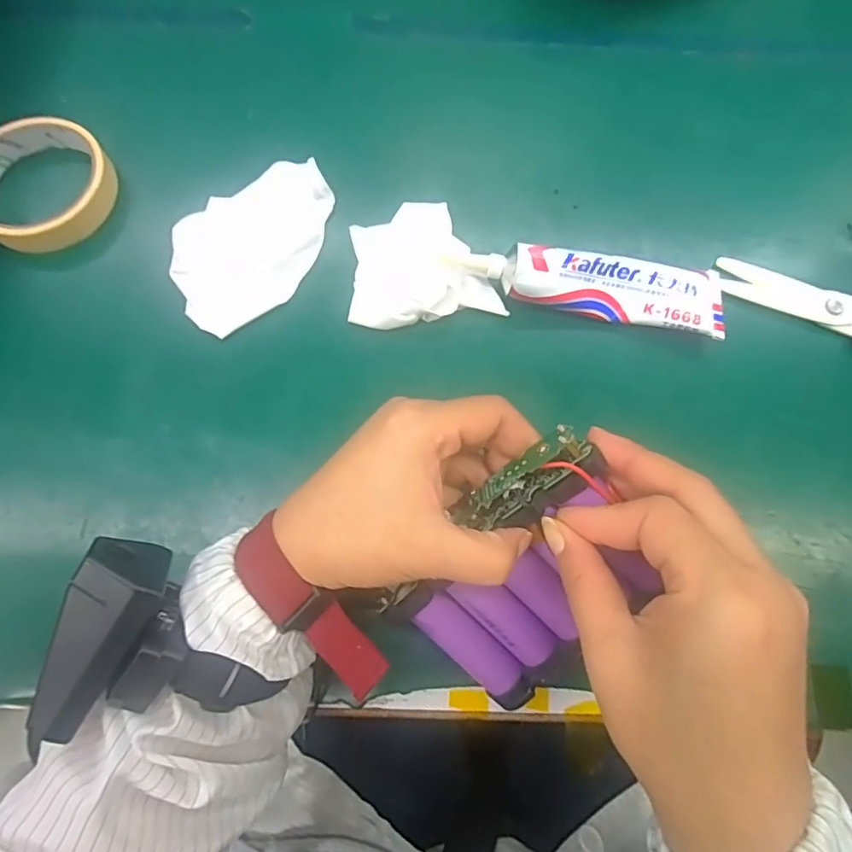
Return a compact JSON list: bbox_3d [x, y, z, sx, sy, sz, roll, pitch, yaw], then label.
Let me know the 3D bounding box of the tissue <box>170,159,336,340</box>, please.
[{"bbox_3d":[-0.106,-0.116,0.335,0.072,0.014,0.120,41,77,9],"label":"tissue"}]

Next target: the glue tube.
[{"bbox_3d":[0.099,-0.088,0.328,0.167,0.032,0.041,10,74,1],"label":"glue tube"}]

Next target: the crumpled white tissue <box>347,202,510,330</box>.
[{"bbox_3d":[-0.005,-0.104,0.332,0.089,0.022,0.080,-11,75,-5],"label":"crumpled white tissue"}]

